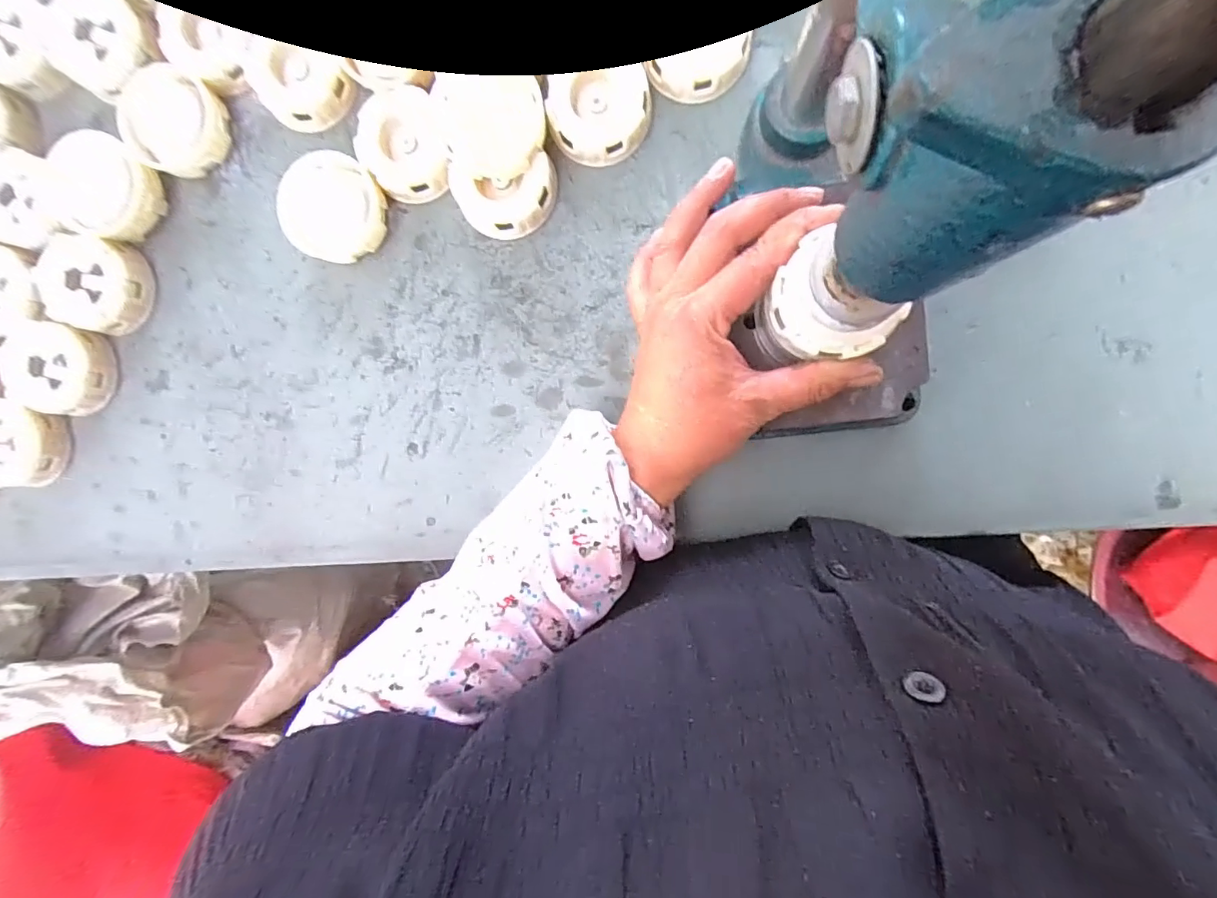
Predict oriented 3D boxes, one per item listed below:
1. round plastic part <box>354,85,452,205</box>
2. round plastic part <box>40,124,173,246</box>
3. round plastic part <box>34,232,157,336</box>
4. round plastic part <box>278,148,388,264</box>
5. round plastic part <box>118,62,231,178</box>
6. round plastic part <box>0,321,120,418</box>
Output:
[{"bbox_3d":[-0.128,-0.190,0.326,0.052,0.022,0.066,-17,91,7],"label":"round plastic part"},{"bbox_3d":[-0.341,-0.176,0.348,0.074,0.026,0.063,21,95,5],"label":"round plastic part"},{"bbox_3d":[-0.349,-0.111,0.350,0.072,0.022,0.061,11,94,5],"label":"round plastic part"},{"bbox_3d":[-0.176,-0.154,0.331,0.060,0.026,0.062,0,93,6],"label":"round plastic part"},{"bbox_3d":[-0.289,-0.217,0.345,0.076,0.022,0.063,20,95,5],"label":"round plastic part"},{"bbox_3d":[-0.380,-0.054,0.353,0.066,0.018,0.061,0,93,6],"label":"round plastic part"}]

